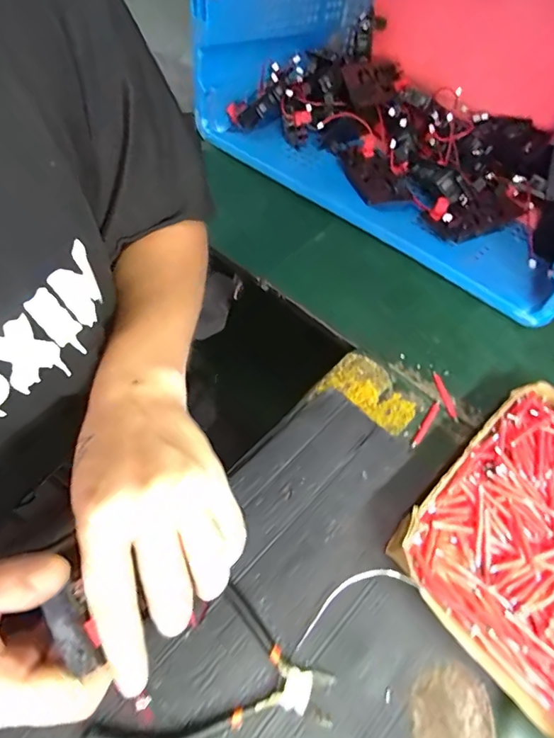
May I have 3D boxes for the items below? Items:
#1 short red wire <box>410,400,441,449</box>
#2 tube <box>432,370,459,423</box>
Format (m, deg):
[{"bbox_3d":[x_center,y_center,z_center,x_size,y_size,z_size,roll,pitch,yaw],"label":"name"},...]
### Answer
[{"bbox_3d":[0.146,0.053,0.431,0.008,0.004,0.061,31,62,17],"label":"short red wire"},{"bbox_3d":[0.172,0.028,0.452,0.009,0.004,0.059,-6,58,-5],"label":"tube"}]

